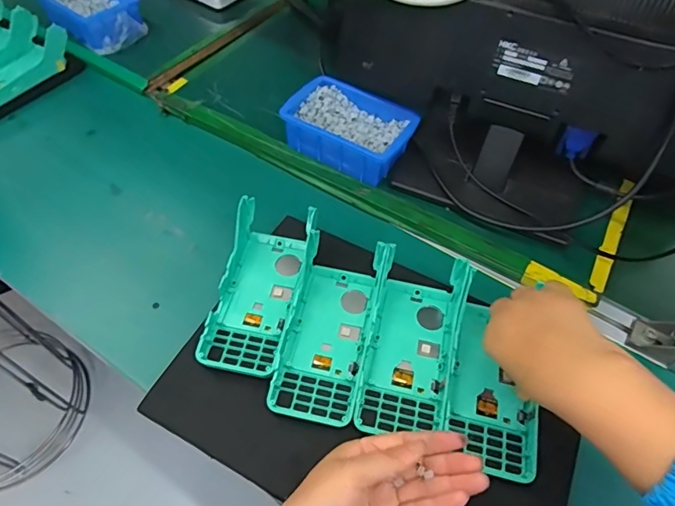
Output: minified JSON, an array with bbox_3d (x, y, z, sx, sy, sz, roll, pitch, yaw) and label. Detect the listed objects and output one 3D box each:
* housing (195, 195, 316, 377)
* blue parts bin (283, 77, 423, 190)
[{"bbox_3d":[-0.077,0.028,0.441,0.078,0.048,0.159,13,54,6],"label":"housing"},{"bbox_3d":[0.017,-0.155,0.571,0.146,0.049,0.104,26,57,15],"label":"blue parts bin"}]

